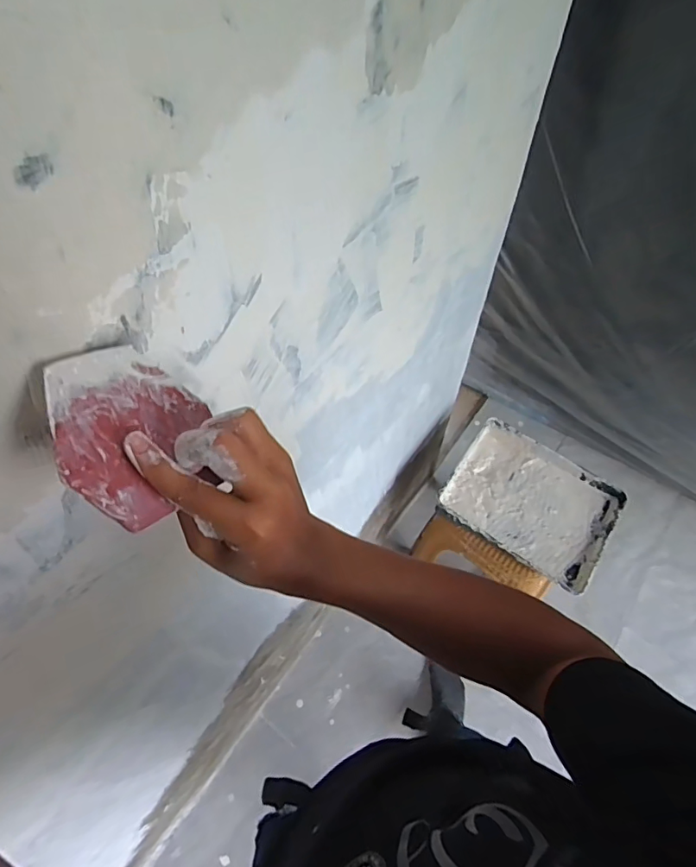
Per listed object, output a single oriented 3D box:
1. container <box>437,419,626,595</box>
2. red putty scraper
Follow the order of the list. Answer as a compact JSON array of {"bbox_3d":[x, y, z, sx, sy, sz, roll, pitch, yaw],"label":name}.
[{"bbox_3d":[0.421,0.158,1.164,0.362,0.050,0.286,29,65,17],"label":"container"},{"bbox_3d":[-0.122,-0.004,0.292,0.100,0.004,0.099,54,38,-2],"label":"red putty scraper"}]

